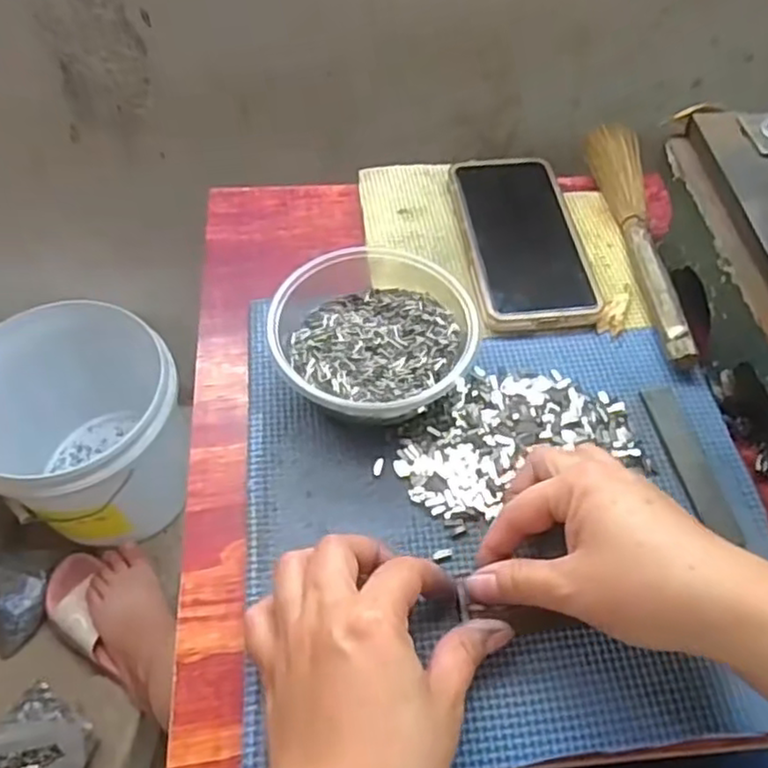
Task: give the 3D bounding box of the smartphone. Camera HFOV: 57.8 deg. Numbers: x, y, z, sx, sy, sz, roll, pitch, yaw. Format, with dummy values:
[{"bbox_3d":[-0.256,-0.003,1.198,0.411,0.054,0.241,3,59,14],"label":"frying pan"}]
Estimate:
[{"bbox_3d":[0.093,-0.101,0.477,0.077,0.010,0.156,-4,55,-6],"label":"smartphone"}]

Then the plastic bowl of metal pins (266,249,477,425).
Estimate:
[{"bbox_3d":[-0.006,-0.024,0.399,0.112,0.051,0.105,1,55,-2],"label":"plastic bowl of metal pins"}]

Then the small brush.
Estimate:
[{"bbox_3d":[0.177,-0.107,0.478,0.036,0.019,0.226,1,55,-2],"label":"small brush"}]

